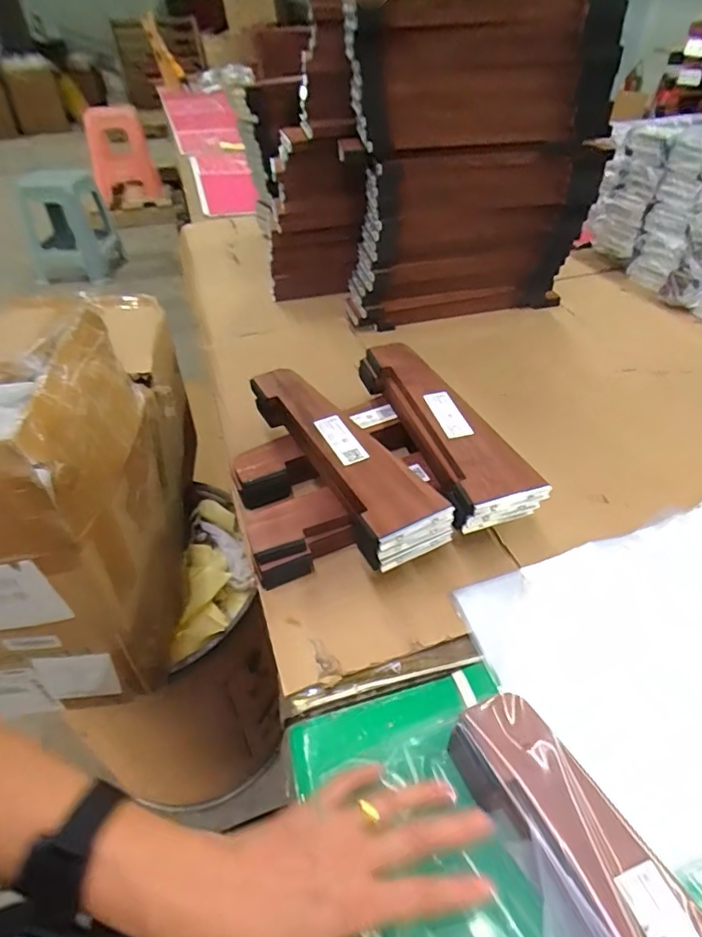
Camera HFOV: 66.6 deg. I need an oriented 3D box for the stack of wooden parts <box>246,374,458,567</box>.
[{"bbox_3d":[-0.015,-0.019,0.594,0.091,0.060,0.300,-22,46,-21],"label":"stack of wooden parts"}]

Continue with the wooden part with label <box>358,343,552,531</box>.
[{"bbox_3d":[0.099,-0.053,0.621,0.090,0.047,0.300,-15,44,-14],"label":"wooden part with label"}]

